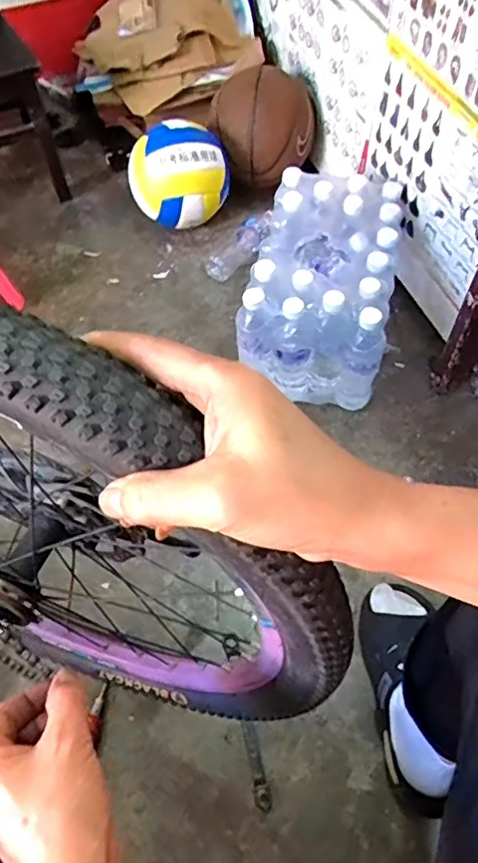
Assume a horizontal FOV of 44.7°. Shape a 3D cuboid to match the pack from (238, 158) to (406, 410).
[{"bbox_3d":[0.146,-0.256,1.040,0.232,0.214,0.351,11,59,8],"label":"pack"}]

